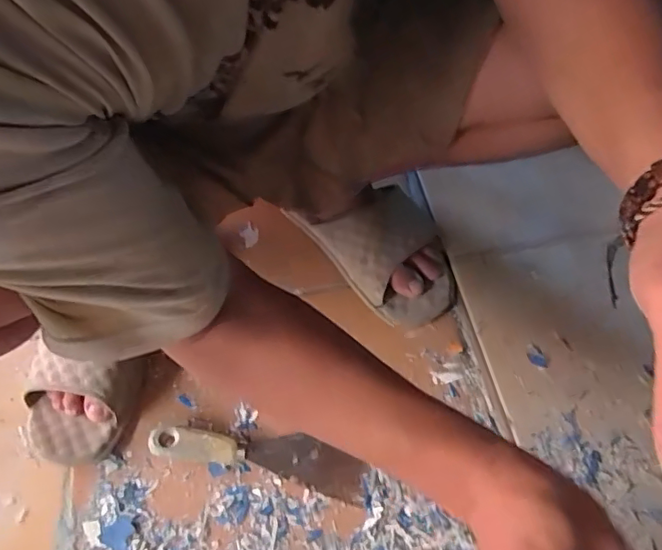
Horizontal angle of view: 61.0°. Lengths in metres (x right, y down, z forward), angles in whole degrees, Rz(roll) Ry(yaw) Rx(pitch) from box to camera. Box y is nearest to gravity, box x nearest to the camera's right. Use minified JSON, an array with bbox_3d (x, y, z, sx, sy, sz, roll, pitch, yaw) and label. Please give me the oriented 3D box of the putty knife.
[{"bbox_3d":[-0.066,0.161,0.514,0.195,0.025,0.050,10,57,8],"label":"putty knife"}]

